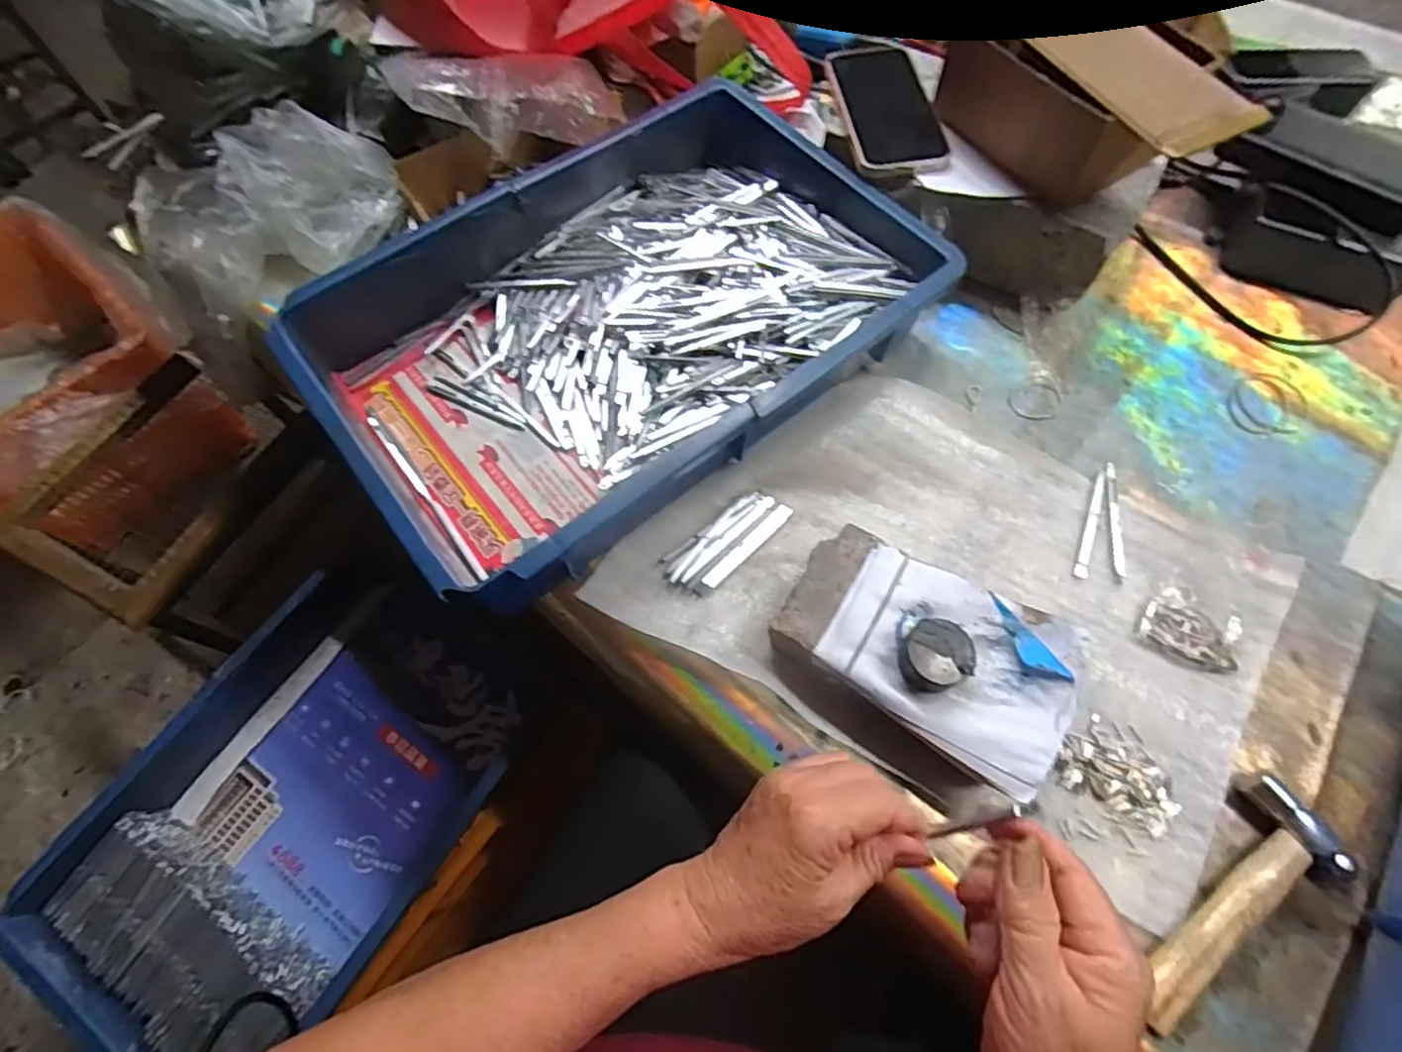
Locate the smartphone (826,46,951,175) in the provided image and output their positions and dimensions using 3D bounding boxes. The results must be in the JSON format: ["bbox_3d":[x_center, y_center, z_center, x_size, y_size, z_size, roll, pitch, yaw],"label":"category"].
[{"bbox_3d":[0.150,-0.345,0.531,0.073,0.008,0.146,-12,71,-3],"label":"smartphone"}]

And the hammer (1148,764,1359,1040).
[{"bbox_3d":[0.289,0.206,0.357,0.148,0.018,0.056,-32,70,-13],"label":"hammer"}]

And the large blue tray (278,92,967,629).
[{"bbox_3d":[-0.059,-0.156,0.495,0.428,0.074,0.284,-36,70,-14],"label":"large blue tray"}]

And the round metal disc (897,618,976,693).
[{"bbox_3d":[0.136,0.075,0.375,0.038,0.021,0.037,-1,64,1],"label":"round metal disc"}]

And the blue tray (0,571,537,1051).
[{"bbox_3d":[-0.369,0.267,0.615,0.295,0.086,0.421,25,68,11],"label":"blue tray"}]

